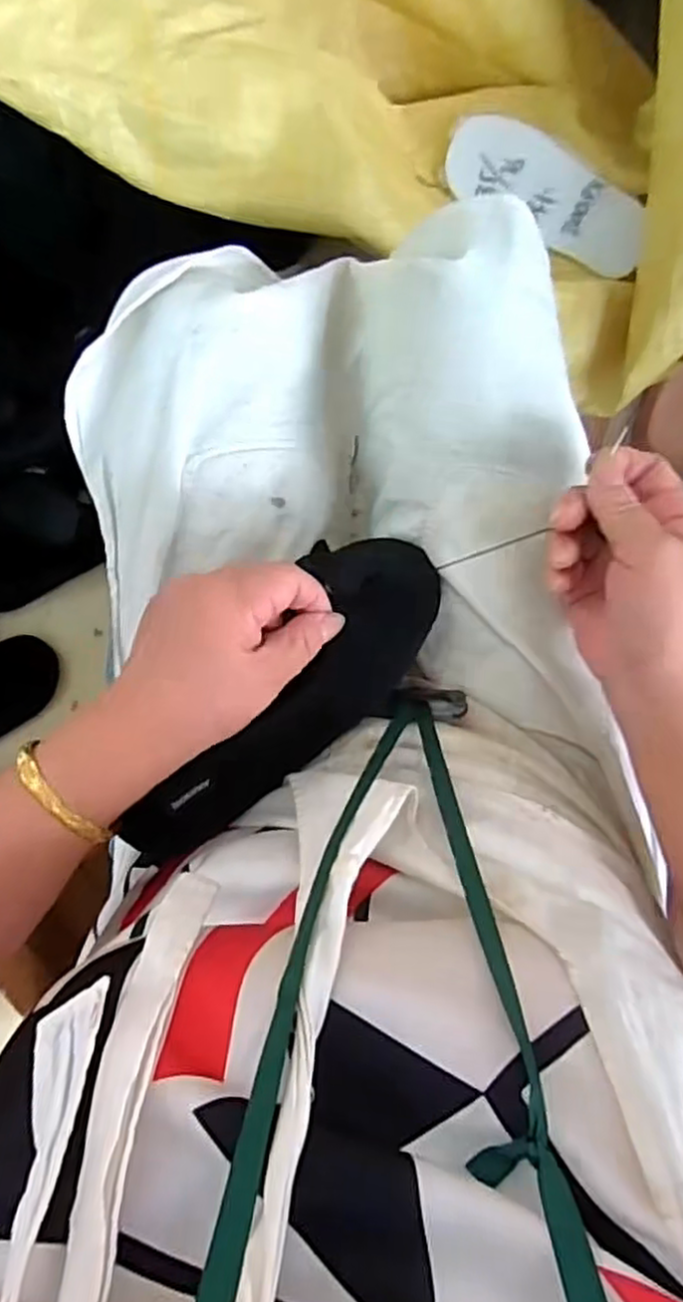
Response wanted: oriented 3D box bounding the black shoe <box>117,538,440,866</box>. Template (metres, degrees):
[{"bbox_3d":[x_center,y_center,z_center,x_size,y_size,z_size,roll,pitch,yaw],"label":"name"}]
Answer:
[{"bbox_3d":[-0.029,0.026,0.384,0.081,0.060,0.222,43,77,-2],"label":"black shoe"}]

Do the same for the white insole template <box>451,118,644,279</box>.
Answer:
[{"bbox_3d":[0.183,-0.406,0.618,0.188,0.016,0.070,28,114,2],"label":"white insole template"}]

